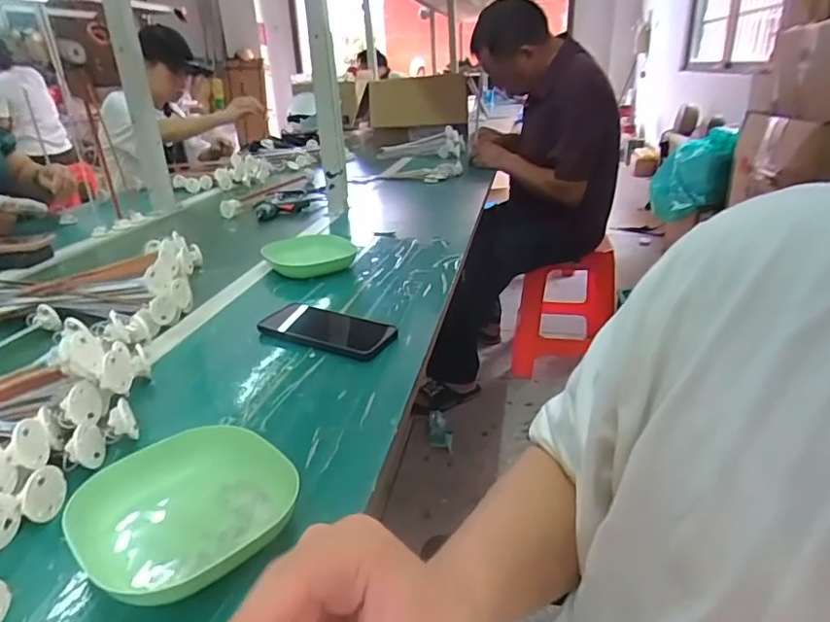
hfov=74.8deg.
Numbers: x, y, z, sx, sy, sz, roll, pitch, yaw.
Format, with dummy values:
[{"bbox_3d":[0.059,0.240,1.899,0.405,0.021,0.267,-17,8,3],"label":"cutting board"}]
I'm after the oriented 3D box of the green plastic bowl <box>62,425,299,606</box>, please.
[{"bbox_3d":[-0.162,0.139,0.390,0.139,0.028,0.133,-24,31,-39],"label":"green plastic bowl"}]

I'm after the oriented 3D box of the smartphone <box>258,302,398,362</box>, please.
[{"bbox_3d":[-0.103,0.021,0.660,0.160,0.013,0.081,11,32,22],"label":"smartphone"}]

